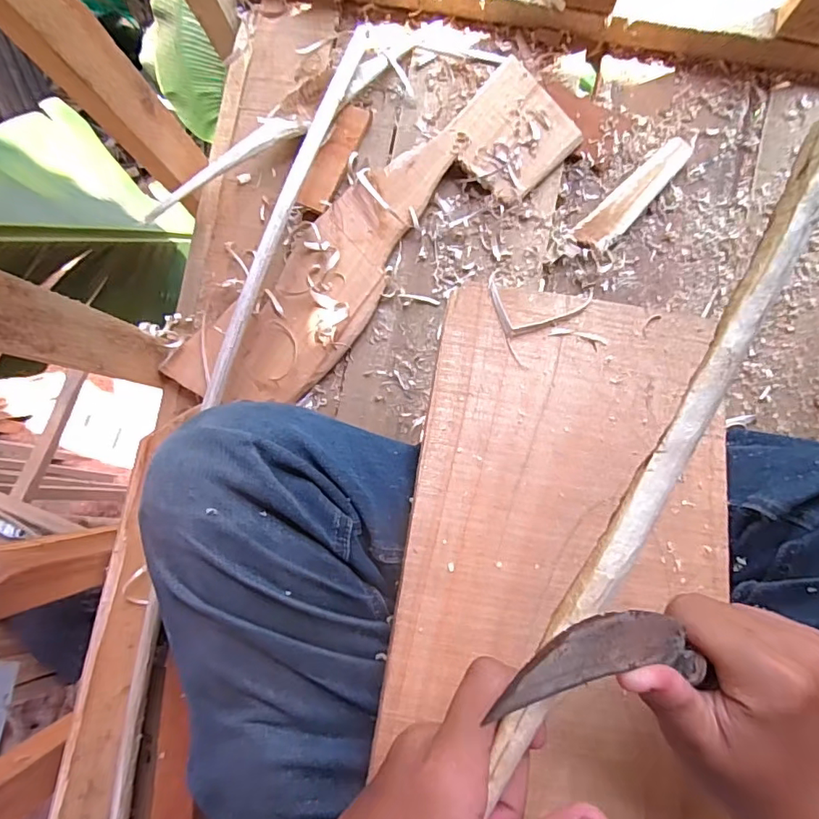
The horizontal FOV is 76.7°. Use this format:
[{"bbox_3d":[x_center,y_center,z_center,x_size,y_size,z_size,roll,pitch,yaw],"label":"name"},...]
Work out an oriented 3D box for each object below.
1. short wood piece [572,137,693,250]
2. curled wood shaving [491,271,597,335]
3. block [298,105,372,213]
[{"bbox_3d":[0.222,-0.212,0.510,0.036,0.012,0.143,44,90,7],"label":"short wood piece"},{"bbox_3d":[0.091,-0.070,0.364,0.073,0.016,0.044,10,86,6],"label":"curled wood shaving"},{"bbox_3d":[-0.077,-0.258,0.527,0.031,0.010,0.116,24,88,7],"label":"block"}]

